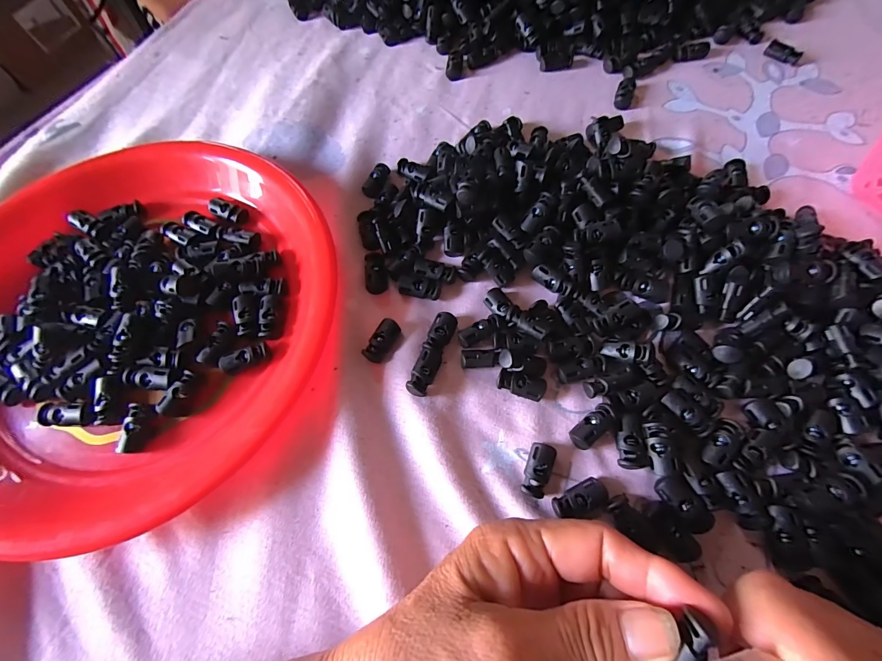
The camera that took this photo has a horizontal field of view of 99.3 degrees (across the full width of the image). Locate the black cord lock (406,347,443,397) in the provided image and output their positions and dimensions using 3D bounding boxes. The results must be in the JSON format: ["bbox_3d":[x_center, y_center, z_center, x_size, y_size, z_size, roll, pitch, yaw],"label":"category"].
[{"bbox_3d":[-0.009,0.024,0.220,0.012,0.010,0.030,18,70,10],"label":"black cord lock"}]

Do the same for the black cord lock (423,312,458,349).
[{"bbox_3d":[0.001,0.000,0.234,0.013,0.008,0.028,22,71,11],"label":"black cord lock"}]

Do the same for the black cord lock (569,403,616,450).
[{"bbox_3d":[0.083,0.053,0.207,0.028,0.011,0.012,-41,72,-13],"label":"black cord lock"}]

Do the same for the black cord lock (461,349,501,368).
[{"bbox_3d":[0.024,0.017,0.225,0.023,0.011,0.012,-1,68,2],"label":"black cord lock"}]

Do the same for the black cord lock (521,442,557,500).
[{"bbox_3d":[0.052,0.075,0.202,0.014,0.008,0.027,18,70,10],"label":"black cord lock"}]

